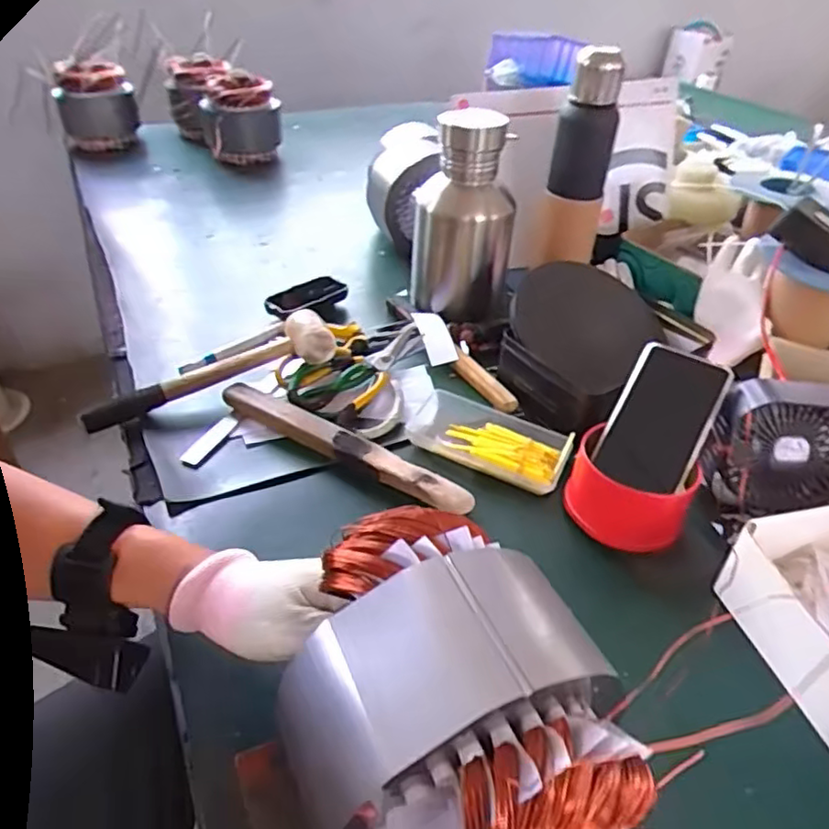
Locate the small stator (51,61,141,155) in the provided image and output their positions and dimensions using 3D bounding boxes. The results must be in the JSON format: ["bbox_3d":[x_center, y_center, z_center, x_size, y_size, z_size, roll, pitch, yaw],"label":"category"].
[{"bbox_3d":[-0.635,-0.626,1.280,0.146,0.140,0.112,-13,41,-18],"label":"small stator"}]

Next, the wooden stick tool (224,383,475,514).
[{"bbox_3d":[-0.068,0.027,0.601,0.269,0.020,0.028,22,43,23],"label":"wooden stick tool"}]

